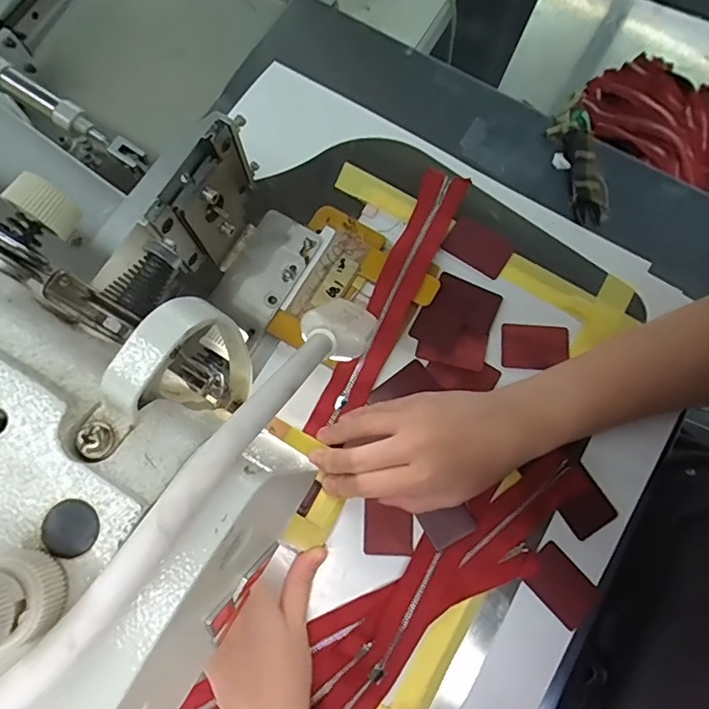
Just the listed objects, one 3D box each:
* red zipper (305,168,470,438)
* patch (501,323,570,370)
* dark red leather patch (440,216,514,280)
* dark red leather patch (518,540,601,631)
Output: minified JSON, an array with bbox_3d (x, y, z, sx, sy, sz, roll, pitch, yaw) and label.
[{"bbox_3d":[0.030,-0.045,0.396,0.033,0.014,0.235,24,78,5],"label":"red zipper"},{"bbox_3d":[0.141,-0.006,0.395,0.052,0.004,0.035,6,80,-2],"label":"patch"},{"bbox_3d":[0.101,-0.088,0.412,0.052,0.008,0.037,33,83,10],"label":"dark red leather patch"},{"bbox_3d":[0.146,0.162,0.356,0.035,0.005,0.049,-43,81,-9],"label":"dark red leather patch"}]

